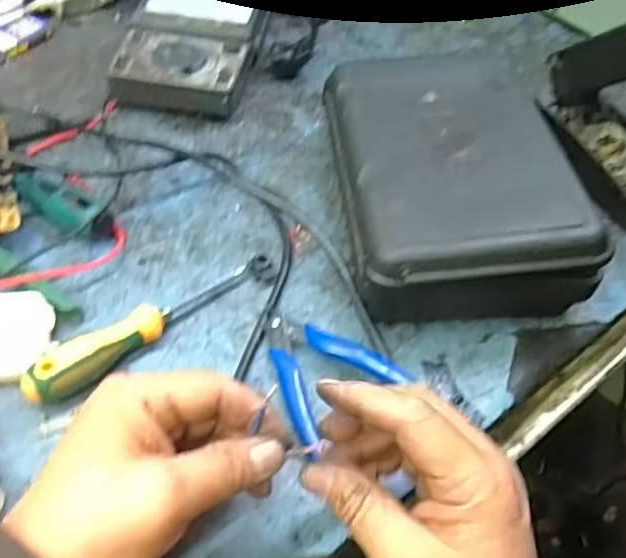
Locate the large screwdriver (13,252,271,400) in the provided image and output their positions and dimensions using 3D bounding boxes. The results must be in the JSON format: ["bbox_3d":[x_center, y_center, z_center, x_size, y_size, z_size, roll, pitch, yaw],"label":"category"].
[{"bbox_3d":[-0.099,0.026,0.426,0.176,0.029,0.025,-32,59,-28],"label":"large screwdriver"}]

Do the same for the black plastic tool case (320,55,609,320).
[{"bbox_3d":[0.099,-0.074,0.492,0.158,0.085,0.233,-2,50,-7],"label":"black plastic tool case"}]

